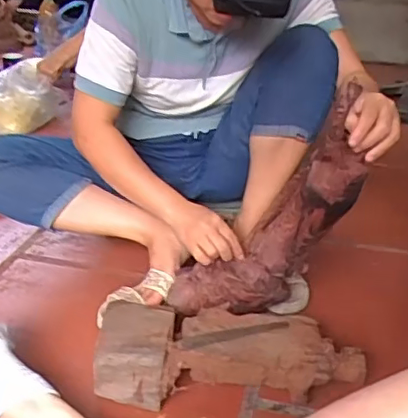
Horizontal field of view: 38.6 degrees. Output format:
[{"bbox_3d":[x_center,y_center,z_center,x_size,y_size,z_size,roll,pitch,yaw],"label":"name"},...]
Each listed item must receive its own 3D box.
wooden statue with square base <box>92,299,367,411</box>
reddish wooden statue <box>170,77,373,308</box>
[{"bbox_3d":[0.040,0.211,0.843,0.369,0.103,0.143,3,27,0],"label":"wooden statue with square base"},{"bbox_3d":[0.127,0.017,0.891,0.151,0.436,0.098,35,29,-3],"label":"reddish wooden statue"}]

